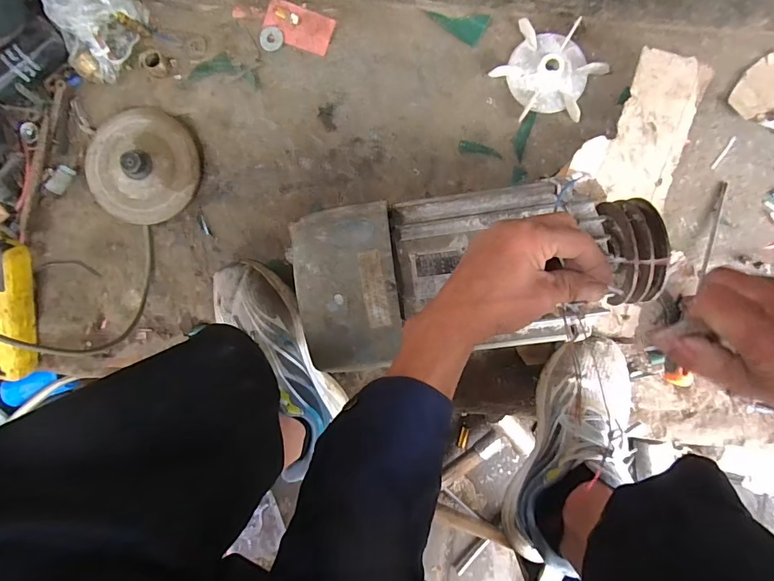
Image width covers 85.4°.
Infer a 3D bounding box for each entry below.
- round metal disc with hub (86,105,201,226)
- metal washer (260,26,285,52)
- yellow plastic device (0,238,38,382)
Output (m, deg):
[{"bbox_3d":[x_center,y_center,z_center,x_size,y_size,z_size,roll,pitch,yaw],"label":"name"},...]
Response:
[{"bbox_3d":[-0.321,-0.164,0.539,0.150,0.039,0.141,0,91,3],"label":"round metal disc with hub"},{"bbox_3d":[-0.149,-0.326,0.544,0.031,0.004,0.032,0,91,3],"label":"metal washer"},{"bbox_3d":[-0.496,0.027,0.545,0.055,0.038,0.194,17,110,2],"label":"yellow plastic device"}]

